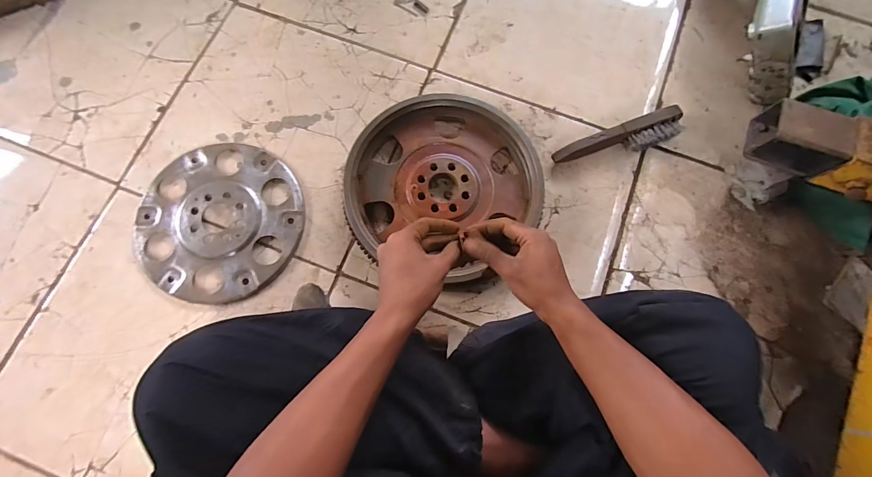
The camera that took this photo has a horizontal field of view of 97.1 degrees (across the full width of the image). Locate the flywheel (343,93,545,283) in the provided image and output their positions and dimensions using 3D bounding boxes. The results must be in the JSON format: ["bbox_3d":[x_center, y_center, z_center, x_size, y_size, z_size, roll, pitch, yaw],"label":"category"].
[{"bbox_3d":[0.014,-0.089,0.636,0.315,0.068,0.287,0,76,-1],"label":"flywheel"}]

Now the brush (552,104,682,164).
[{"bbox_3d":[0.321,-0.169,0.672,0.241,0.039,0.053,-20,78,-5],"label":"brush"}]

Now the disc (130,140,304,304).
[{"bbox_3d":[-0.358,-0.033,0.641,0.274,0.026,0.261,0,76,-1],"label":"disc"}]

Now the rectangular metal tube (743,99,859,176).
[{"bbox_3d":[0.515,-0.142,0.547,0.101,0.079,0.070,23,77,5],"label":"rectangular metal tube"}]

